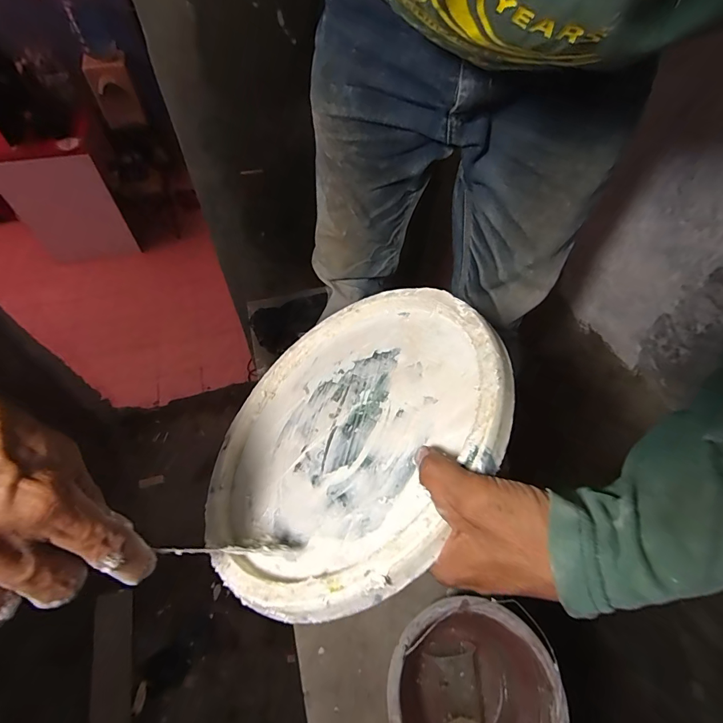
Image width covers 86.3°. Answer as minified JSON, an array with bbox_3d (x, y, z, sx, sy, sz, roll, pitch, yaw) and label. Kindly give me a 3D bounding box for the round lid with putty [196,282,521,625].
[{"bbox_3d":[-0.020,0.052,0.340,0.280,0.020,0.290,-26,38,23],"label":"round lid with putty"}]

